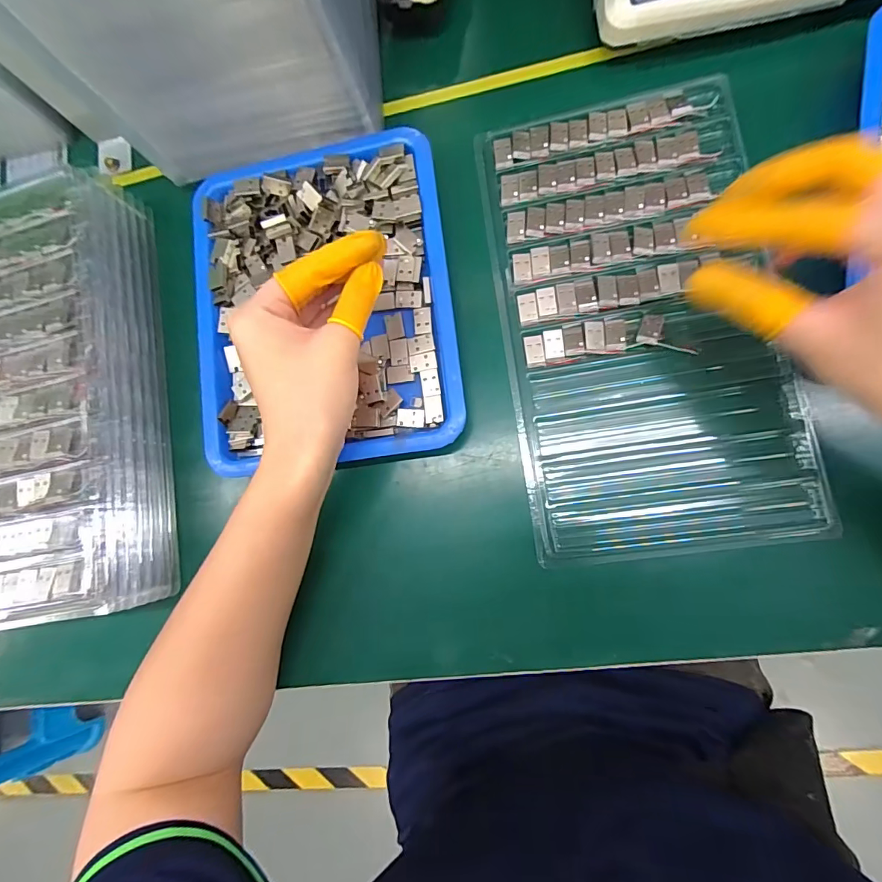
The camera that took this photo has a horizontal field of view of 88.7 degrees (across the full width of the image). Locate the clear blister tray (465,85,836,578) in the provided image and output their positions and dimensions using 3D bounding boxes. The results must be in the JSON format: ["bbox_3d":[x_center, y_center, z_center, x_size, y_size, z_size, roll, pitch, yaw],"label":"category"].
[{"bbox_3d":[0.119,-0.077,0.277,0.156,0.020,0.285,-8,82,9],"label":"clear blister tray"}]

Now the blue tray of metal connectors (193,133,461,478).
[{"bbox_3d":[-0.078,-0.093,0.300,0.170,0.024,0.211,-8,82,9],"label":"blue tray of metal connectors"}]

